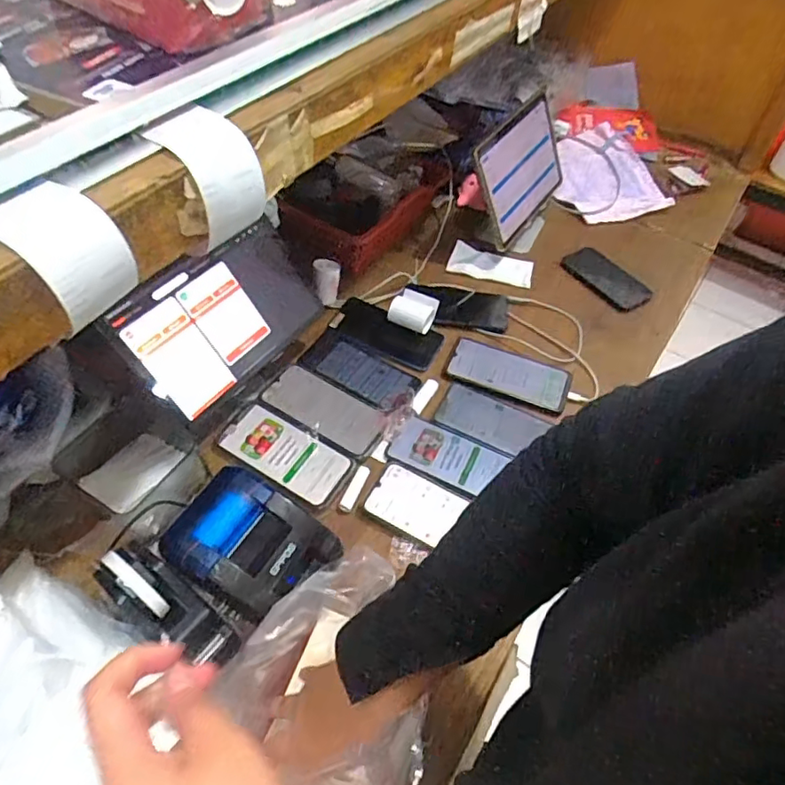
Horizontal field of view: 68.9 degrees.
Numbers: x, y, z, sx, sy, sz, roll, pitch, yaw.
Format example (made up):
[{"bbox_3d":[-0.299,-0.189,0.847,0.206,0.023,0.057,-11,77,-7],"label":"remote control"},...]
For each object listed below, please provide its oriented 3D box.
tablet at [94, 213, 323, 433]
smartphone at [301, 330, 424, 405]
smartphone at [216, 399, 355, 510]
[{"bbox_3d":[-0.202,-0.097,0.701,0.011,0.166,0.249,5,46,45],"label":"tablet"},{"bbox_3d":[-0.042,-0.033,0.797,0.157,0.013,0.076,25,60,7],"label":"smartphone"},{"bbox_3d":[-0.130,0.072,0.711,0.163,0.015,0.085,27,55,16],"label":"smartphone"}]

